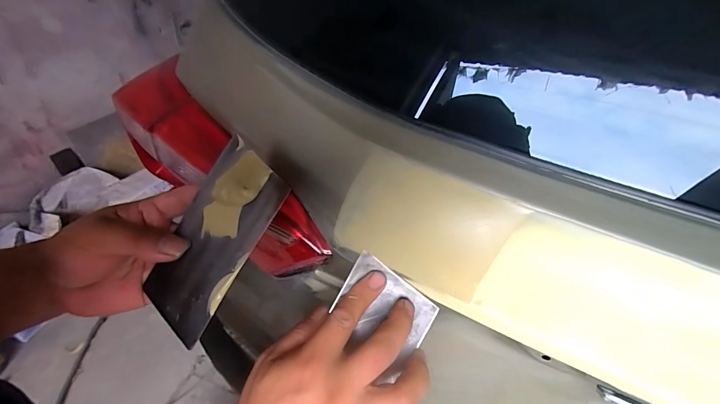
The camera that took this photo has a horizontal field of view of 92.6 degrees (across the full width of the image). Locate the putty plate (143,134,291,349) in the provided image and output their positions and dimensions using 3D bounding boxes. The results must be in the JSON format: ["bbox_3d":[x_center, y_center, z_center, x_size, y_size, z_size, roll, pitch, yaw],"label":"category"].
[{"bbox_3d":[-0.107,0.024,0.243,0.073,0.013,0.132,32,90,28],"label":"putty plate"}]

